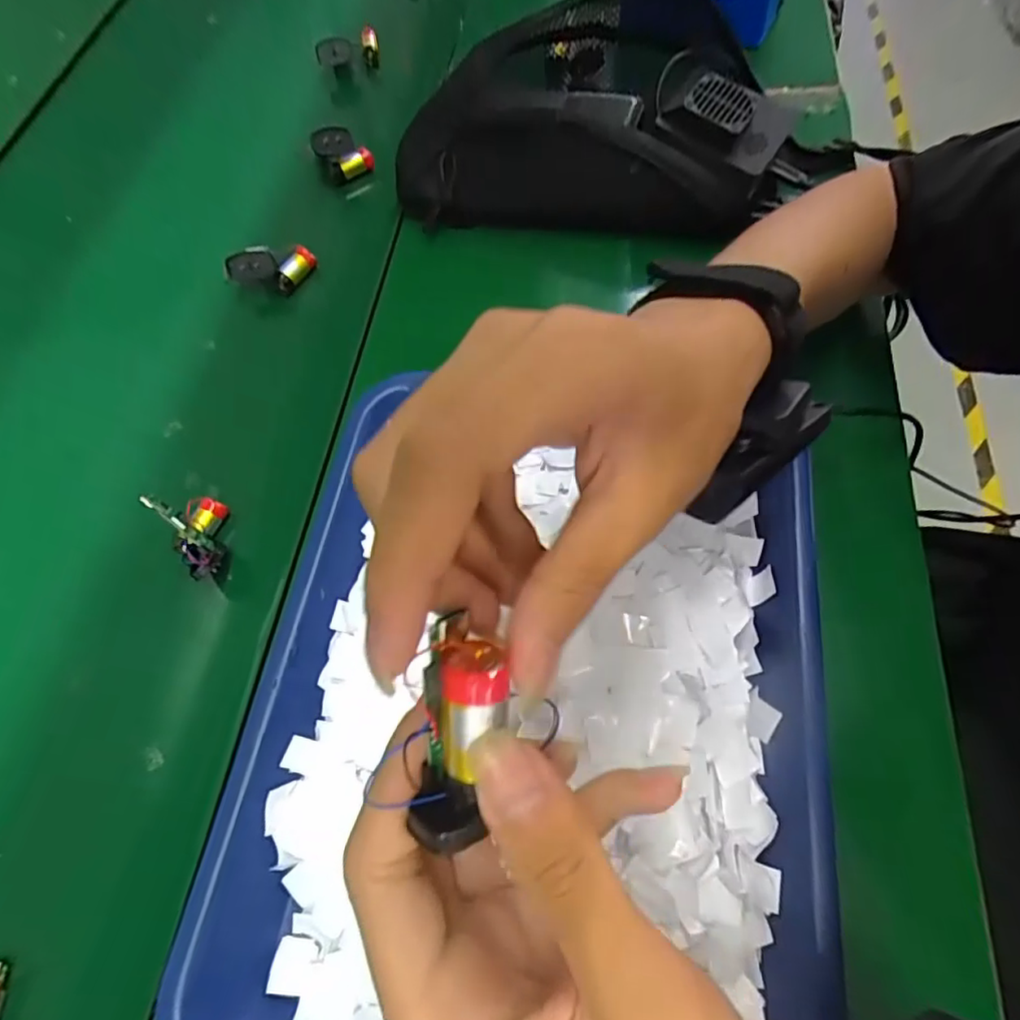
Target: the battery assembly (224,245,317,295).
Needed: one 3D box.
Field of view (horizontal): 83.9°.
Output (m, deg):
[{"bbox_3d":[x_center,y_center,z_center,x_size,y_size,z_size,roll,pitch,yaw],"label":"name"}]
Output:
[{"bbox_3d":[-0.177,-0.179,0.422,0.062,0.026,0.025,-10,63,-19],"label":"battery assembly"}]

